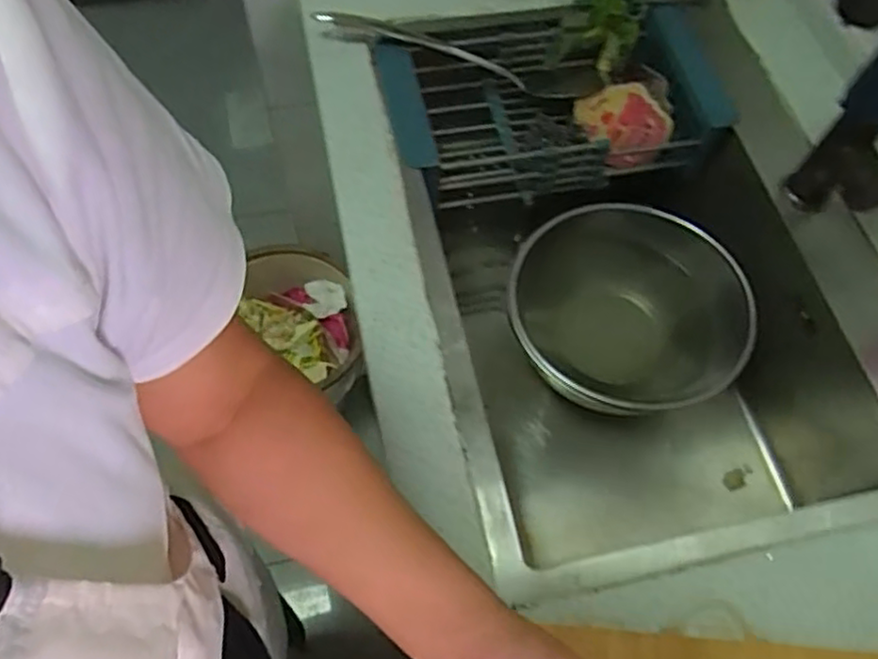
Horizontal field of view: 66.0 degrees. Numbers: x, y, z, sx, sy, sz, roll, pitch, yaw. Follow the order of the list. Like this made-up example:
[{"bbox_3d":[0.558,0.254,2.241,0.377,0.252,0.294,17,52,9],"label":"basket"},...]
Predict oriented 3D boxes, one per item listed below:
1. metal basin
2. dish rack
[{"bbox_3d":[0.203,-0.010,0.771,0.227,0.148,0.242,1,63,-3],"label":"metal basin"},{"bbox_3d":[0.133,-0.268,0.803,0.393,0.084,0.211,-9,64,-8],"label":"dish rack"}]

